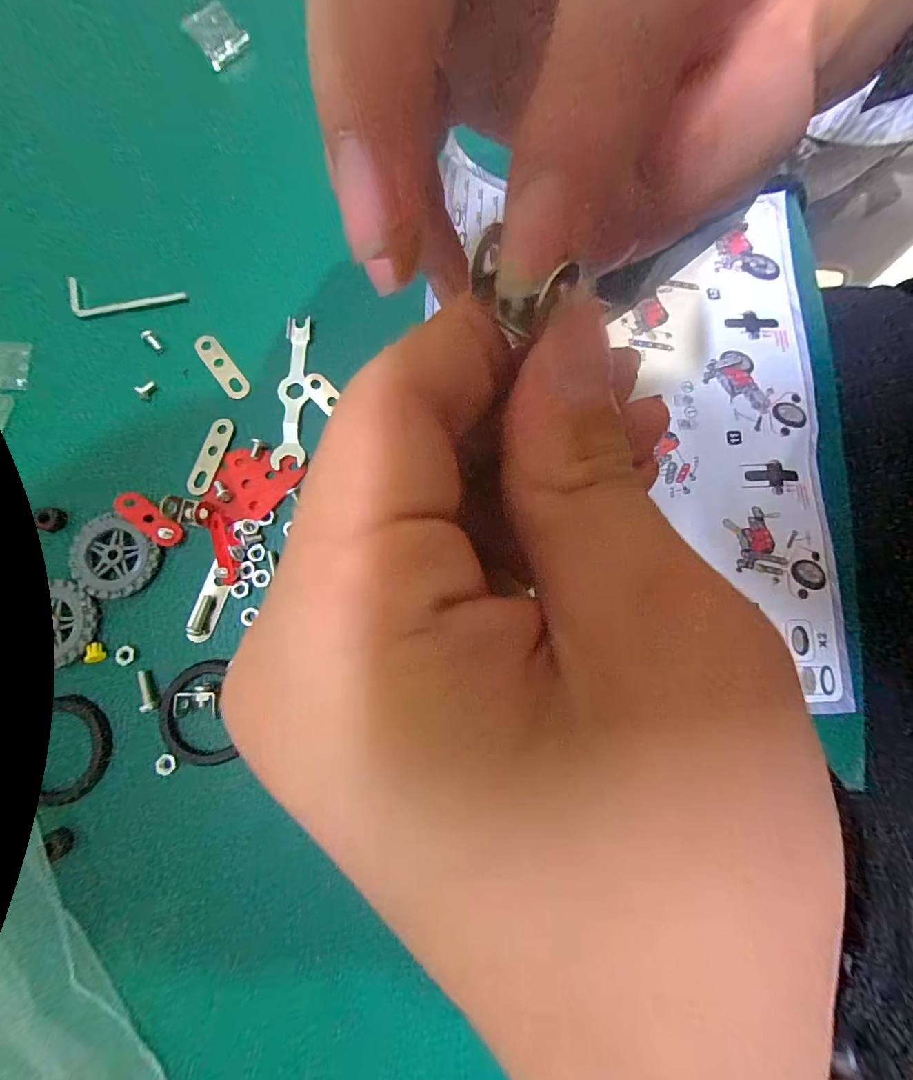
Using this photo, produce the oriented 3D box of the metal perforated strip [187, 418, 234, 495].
[{"bbox_3d":[-0.102,-0.035,0.173,0.009,0.004,0.034,19,82,2],"label":"metal perforated strip"}]

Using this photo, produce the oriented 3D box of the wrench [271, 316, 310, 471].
[{"bbox_3d":[-0.070,-0.064,0.178,0.012,0.004,0.066,0,82,0],"label":"wrench"}]

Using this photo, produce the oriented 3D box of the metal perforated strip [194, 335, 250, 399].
[{"bbox_3d":[-0.101,-0.075,0.180,0.010,0.004,0.033,-38,84,-5],"label":"metal perforated strip"}]

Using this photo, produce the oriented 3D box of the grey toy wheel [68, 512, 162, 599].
[{"bbox_3d":[-0.136,0.007,0.164,0.034,0.004,0.029,36,83,4],"label":"grey toy wheel"}]

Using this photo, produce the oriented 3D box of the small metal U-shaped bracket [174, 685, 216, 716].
[{"bbox_3d":[-0.096,0.059,0.155,0.016,0.007,0.010,3,79,0],"label":"small metal U-shaped bracket"}]

